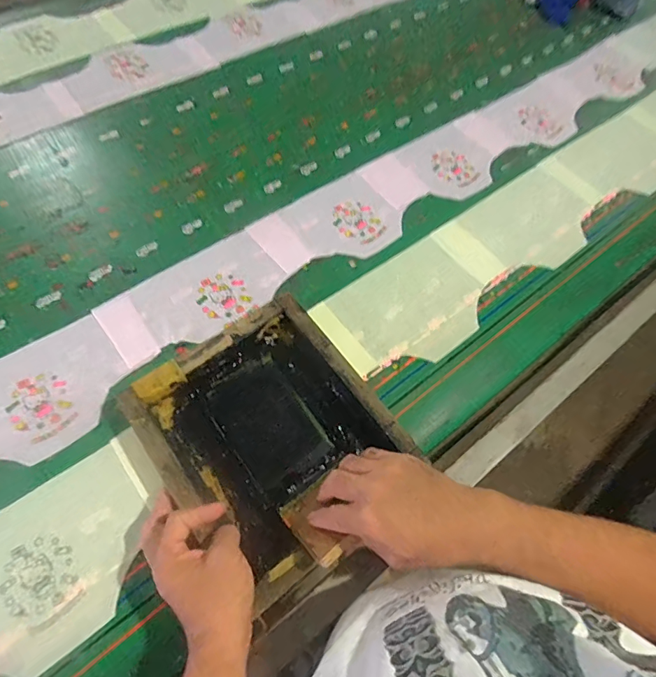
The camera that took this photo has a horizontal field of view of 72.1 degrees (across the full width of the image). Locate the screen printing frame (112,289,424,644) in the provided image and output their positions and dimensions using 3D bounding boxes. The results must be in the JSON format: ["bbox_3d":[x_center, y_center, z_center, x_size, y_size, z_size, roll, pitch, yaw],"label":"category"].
[{"bbox_3d":[-0.063,0.117,0.533,0.242,0.059,0.290,-34,68,-19],"label":"screen printing frame"}]

